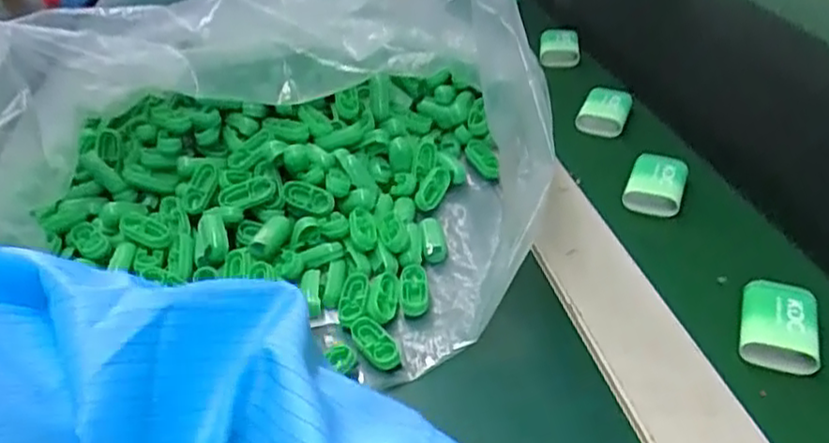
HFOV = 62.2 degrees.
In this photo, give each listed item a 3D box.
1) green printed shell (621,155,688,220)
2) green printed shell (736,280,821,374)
[{"bbox_3d":[0.163,-0.026,0.459,0.034,0.015,0.054,14,40,24],"label":"green printed shell"},{"bbox_3d":[0.184,0.052,0.349,0.034,0.018,0.049,11,39,20],"label":"green printed shell"}]

